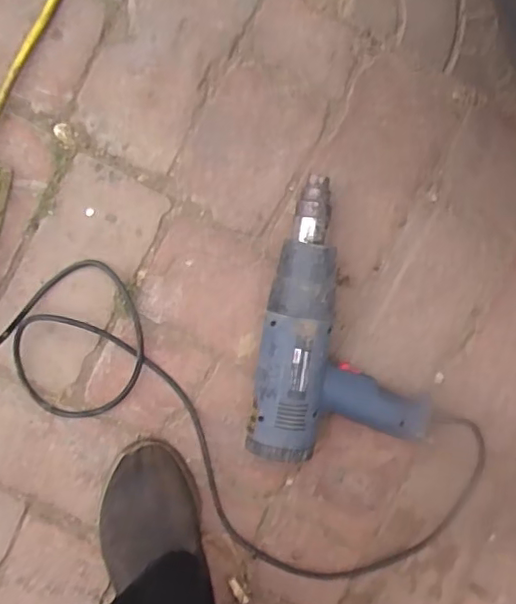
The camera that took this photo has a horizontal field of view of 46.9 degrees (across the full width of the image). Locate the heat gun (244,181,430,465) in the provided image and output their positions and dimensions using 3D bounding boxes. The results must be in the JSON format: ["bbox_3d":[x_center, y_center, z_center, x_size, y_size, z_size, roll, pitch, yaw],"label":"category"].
[{"bbox_3d":[0.101,0.025,0.600,0.186,0.080,0.274,8,98,0],"label":"heat gun"}]

